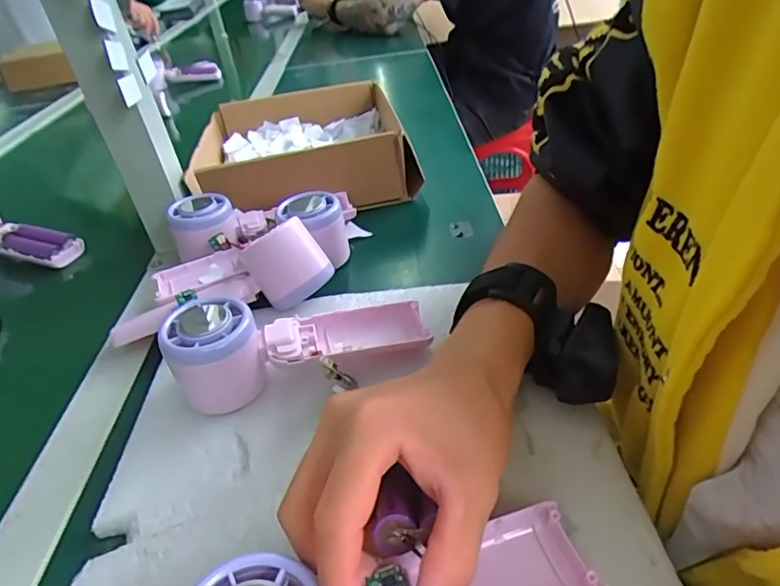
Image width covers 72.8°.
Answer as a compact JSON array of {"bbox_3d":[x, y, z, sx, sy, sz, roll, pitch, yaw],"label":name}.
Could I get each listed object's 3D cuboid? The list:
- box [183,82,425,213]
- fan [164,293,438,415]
[{"bbox_3d":[-0.098,-0.165,0.610,0.227,0.077,0.221,-11,37,-5],"label":"box"},{"bbox_3d":[-0.057,0.027,0.343,0.157,0.058,0.063,-19,39,-16],"label":"fan"}]

